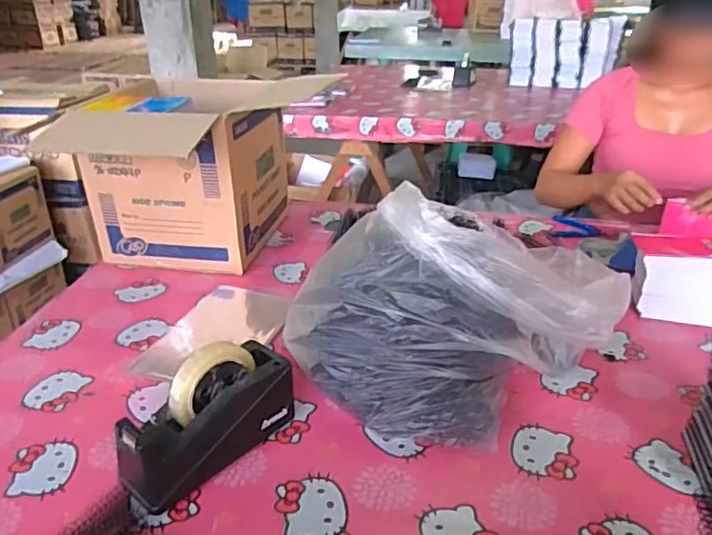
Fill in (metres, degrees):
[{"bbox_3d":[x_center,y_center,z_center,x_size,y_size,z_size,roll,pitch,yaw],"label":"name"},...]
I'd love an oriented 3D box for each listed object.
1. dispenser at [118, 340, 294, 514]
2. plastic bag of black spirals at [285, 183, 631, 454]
[{"bbox_3d":[-0.164,0.163,0.647,0.069,0.123,0.198,24,36,38],"label":"dispenser"},{"bbox_3d":[0.143,0.048,0.744,0.416,0.236,0.236,-13,30,-22],"label":"plastic bag of black spirals"}]

